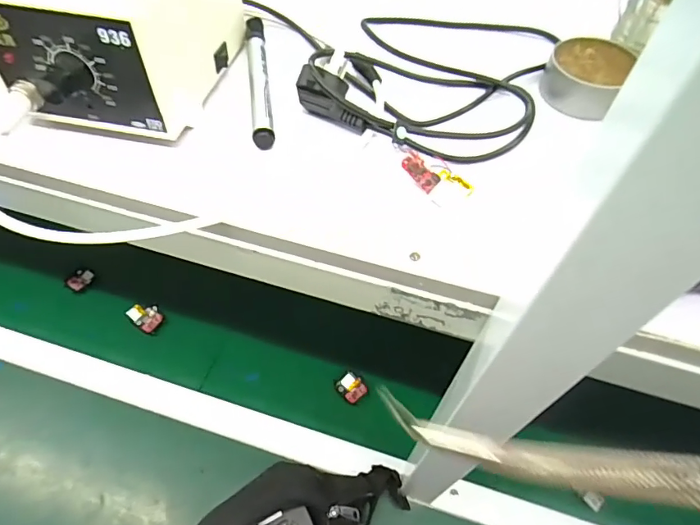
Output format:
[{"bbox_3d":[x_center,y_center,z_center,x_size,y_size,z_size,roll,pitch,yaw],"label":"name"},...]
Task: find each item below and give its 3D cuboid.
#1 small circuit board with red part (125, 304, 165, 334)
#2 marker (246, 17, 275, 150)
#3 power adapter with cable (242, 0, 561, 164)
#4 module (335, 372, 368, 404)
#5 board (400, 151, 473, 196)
[{"bbox_3d":[-0.305,0.080,0.703,0.050,0.013,0.037,34,61,19],"label":"small circuit board with red part"},{"bbox_3d":[-0.068,-0.139,0.351,0.014,0.012,0.142,-7,56,-7],"label":"marker"},{"bbox_3d":[0.048,-0.155,0.358,0.197,0.041,0.181,20,58,11],"label":"power adapter with cable"},{"bbox_3d":[0.003,0.173,0.653,0.035,0.005,0.041,-39,65,-24],"label":"module"},{"bbox_3d":[0.054,-0.052,0.294,0.048,0.011,0.014,33,61,19],"label":"board"}]

